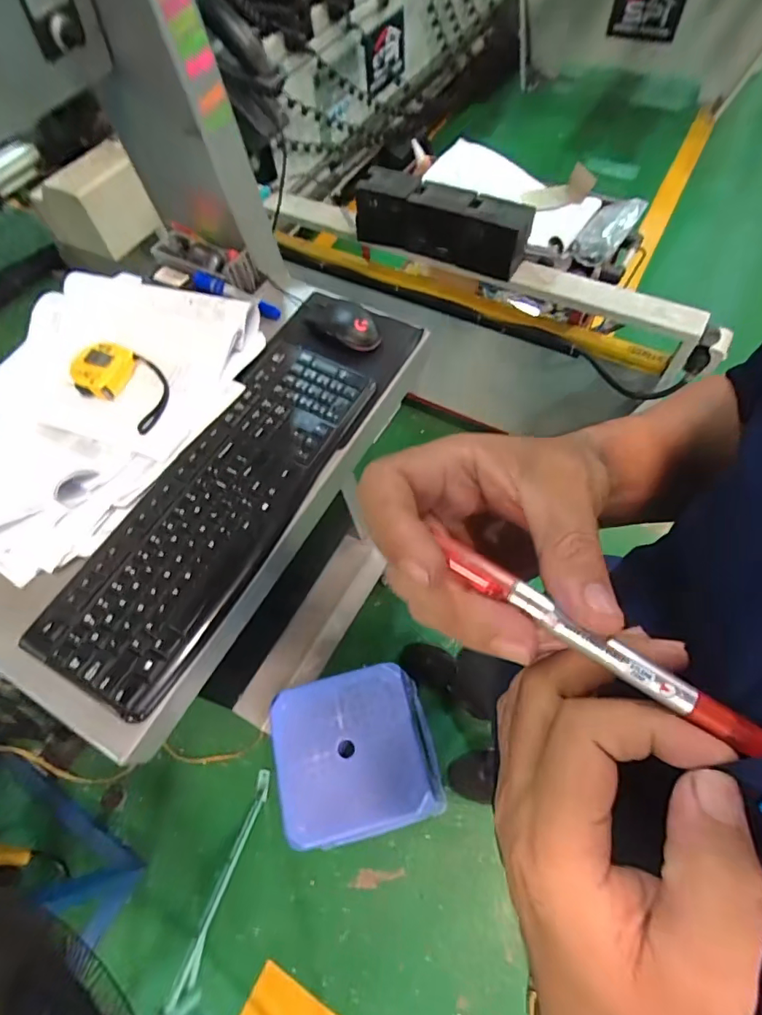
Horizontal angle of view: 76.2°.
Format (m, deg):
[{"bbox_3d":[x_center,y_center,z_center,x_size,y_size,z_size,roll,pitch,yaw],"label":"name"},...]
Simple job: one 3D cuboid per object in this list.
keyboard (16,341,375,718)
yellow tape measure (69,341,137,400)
[{"bbox_3d":[-0.173,-0.009,0.528,0.148,0.028,0.429,23,65,16],"label":"keyboard"},{"bbox_3d":[-0.344,-0.171,0.595,0.069,0.027,0.070,15,63,12],"label":"yellow tape measure"}]

